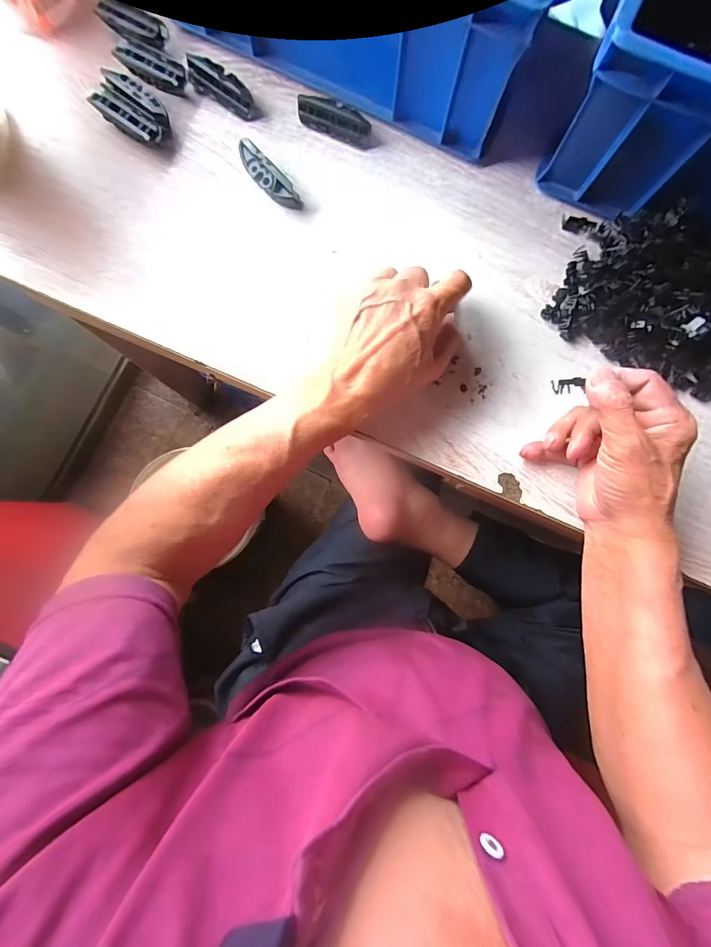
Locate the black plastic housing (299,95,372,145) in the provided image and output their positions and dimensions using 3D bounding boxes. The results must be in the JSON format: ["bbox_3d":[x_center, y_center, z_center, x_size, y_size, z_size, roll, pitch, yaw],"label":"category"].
[{"bbox_3d":[-0.020,-0.329,0.371,0.072,0.017,0.022,25,83,1],"label":"black plastic housing"}]

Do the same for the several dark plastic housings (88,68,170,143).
[{"bbox_3d":[-0.203,-0.330,0.363,0.065,0.024,0.044,43,84,3],"label":"several dark plastic housings"}]

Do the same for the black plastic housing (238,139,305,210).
[{"bbox_3d":[-0.078,-0.267,0.362,0.069,0.020,0.018,43,84,3],"label":"black plastic housing"}]

